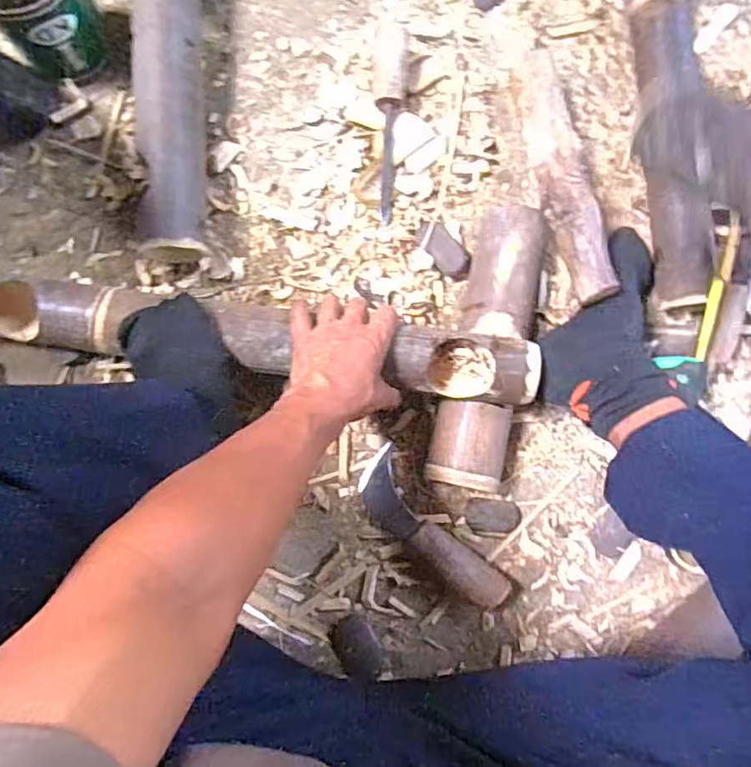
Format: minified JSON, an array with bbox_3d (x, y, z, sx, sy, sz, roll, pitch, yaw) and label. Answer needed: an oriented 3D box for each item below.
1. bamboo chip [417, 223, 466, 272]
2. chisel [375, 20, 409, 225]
[{"bbox_3d":[0.075,-0.156,0.646,0.036,0.012,0.066,-39,91,-4],"label":"bamboo chip"},{"bbox_3d":[0.011,-0.292,0.636,0.039,0.047,0.207,6,88,-4],"label":"chisel"}]

